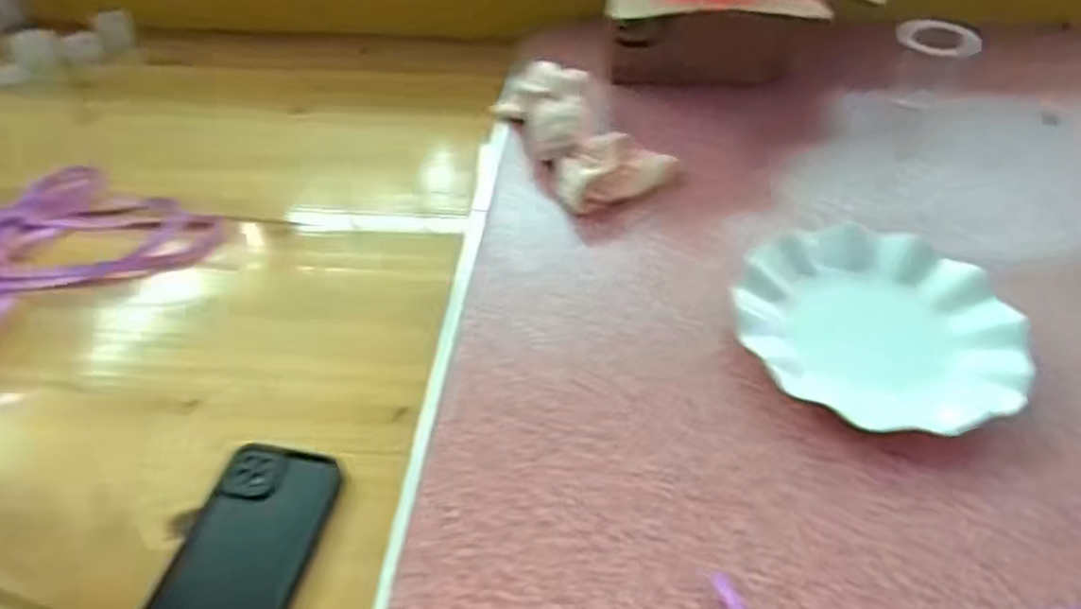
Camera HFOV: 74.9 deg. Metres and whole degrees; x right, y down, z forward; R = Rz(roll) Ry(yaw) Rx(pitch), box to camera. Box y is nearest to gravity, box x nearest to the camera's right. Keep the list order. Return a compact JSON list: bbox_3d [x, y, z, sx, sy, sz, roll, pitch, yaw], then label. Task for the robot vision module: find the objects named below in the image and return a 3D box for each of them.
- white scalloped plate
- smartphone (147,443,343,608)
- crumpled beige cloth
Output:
[{"bbox_3d":[0.234,0.012,0.496,0.181,0.029,0.166,-1,46,2],"label":"white scalloped plate"},{"bbox_3d":[-0.180,0.159,0.417,0.074,0.017,0.163,8,47,10],"label":"smartphone"},{"bbox_3d":[0.042,-0.167,0.660,0.113,0.065,0.172,-21,49,-16],"label":"crumpled beige cloth"}]

